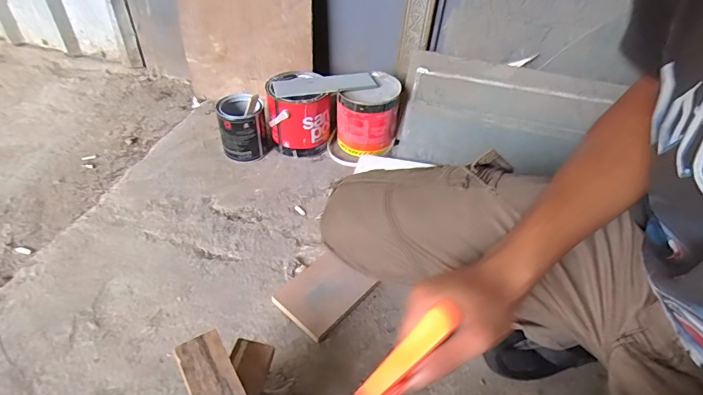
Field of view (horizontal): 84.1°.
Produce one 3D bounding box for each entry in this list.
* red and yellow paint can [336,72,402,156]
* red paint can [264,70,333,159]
[{"bbox_3d":[0.044,-0.213,0.982,0.146,0.138,0.160,9,42,5],"label":"red and yellow paint can"},{"bbox_3d":[-0.126,-0.208,0.976,0.154,0.164,0.148,-6,44,-8],"label":"red paint can"}]

